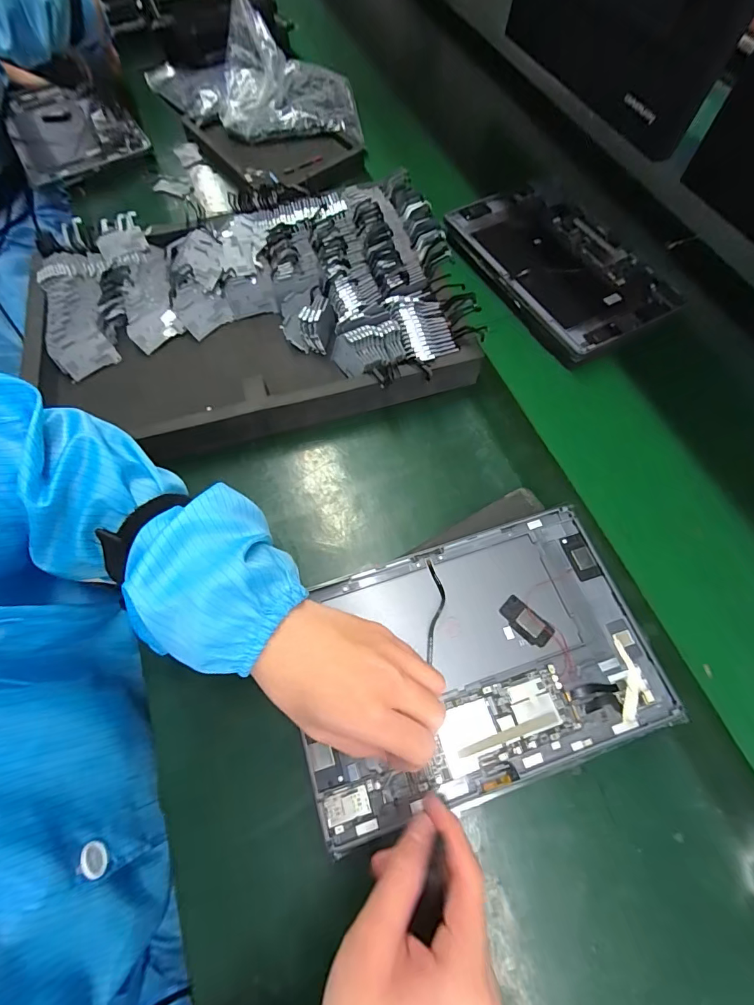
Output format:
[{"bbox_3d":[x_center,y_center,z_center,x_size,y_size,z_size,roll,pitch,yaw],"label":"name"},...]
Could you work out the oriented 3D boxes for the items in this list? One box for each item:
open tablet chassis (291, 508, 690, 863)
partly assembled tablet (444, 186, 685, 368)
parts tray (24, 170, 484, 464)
[{"bbox_3d":[0.067,0.113,0.311,0.252,0.015,0.165,-16,67,-9],"label":"open tablet chassis"},{"bbox_3d":[0.210,-0.280,0.497,0.165,0.024,0.261,-24,68,-12],"label":"partly assembled tablet"},{"bbox_3d":[-0.137,-0.202,0.440,0.433,0.055,0.284,-13,67,-8],"label":"parts tray"}]

